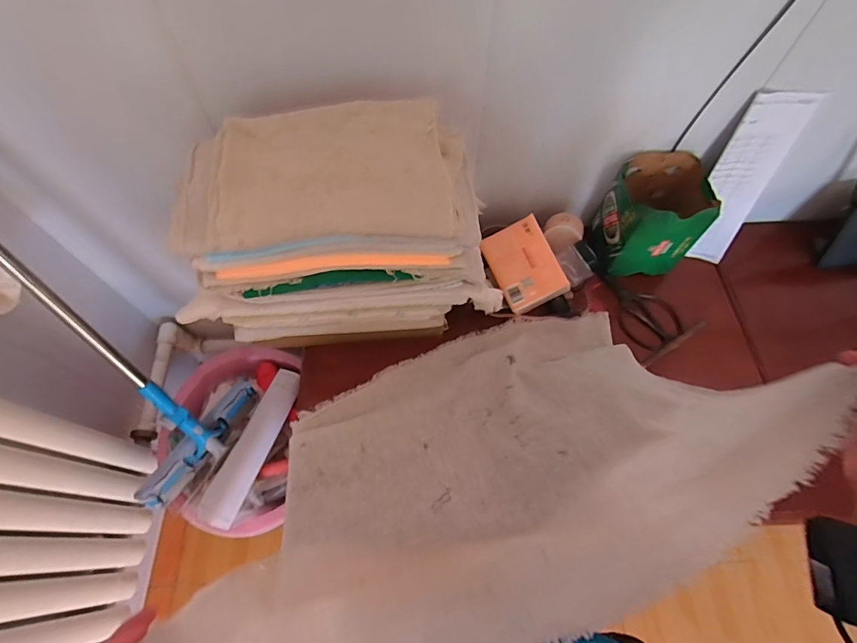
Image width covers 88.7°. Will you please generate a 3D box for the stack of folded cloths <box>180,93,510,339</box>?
[{"bbox_3d":[-0.125,-0.125,0.622,0.426,0.256,0.181,-5,63,-2],"label":"stack of folded cloths"}]

